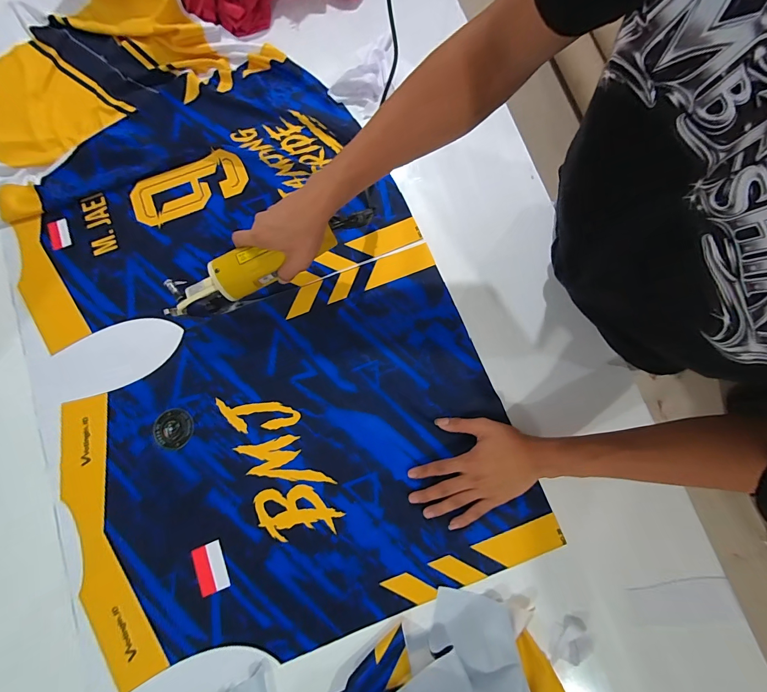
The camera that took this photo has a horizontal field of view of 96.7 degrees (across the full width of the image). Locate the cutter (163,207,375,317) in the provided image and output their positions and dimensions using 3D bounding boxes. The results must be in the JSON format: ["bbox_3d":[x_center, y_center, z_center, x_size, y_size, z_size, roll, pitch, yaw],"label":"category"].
[{"bbox_3d":[-0.156,-0.121,0.486,0.310,0.081,0.057,-28,79,-2],"label":"cutter"}]

